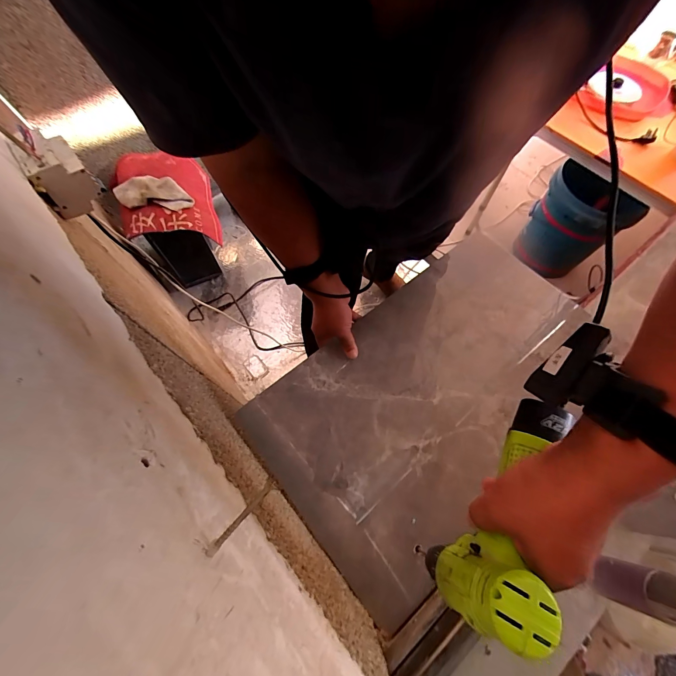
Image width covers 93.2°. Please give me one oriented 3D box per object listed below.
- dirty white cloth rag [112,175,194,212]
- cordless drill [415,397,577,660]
[{"bbox_3d":[-0.582,-0.453,1.017,0.209,0.083,0.107,-9,66,-4],"label":"dirty white cloth rag"},{"bbox_3d":[0.152,0.153,0.291,0.057,0.129,0.186,31,69,13],"label":"cordless drill"}]

